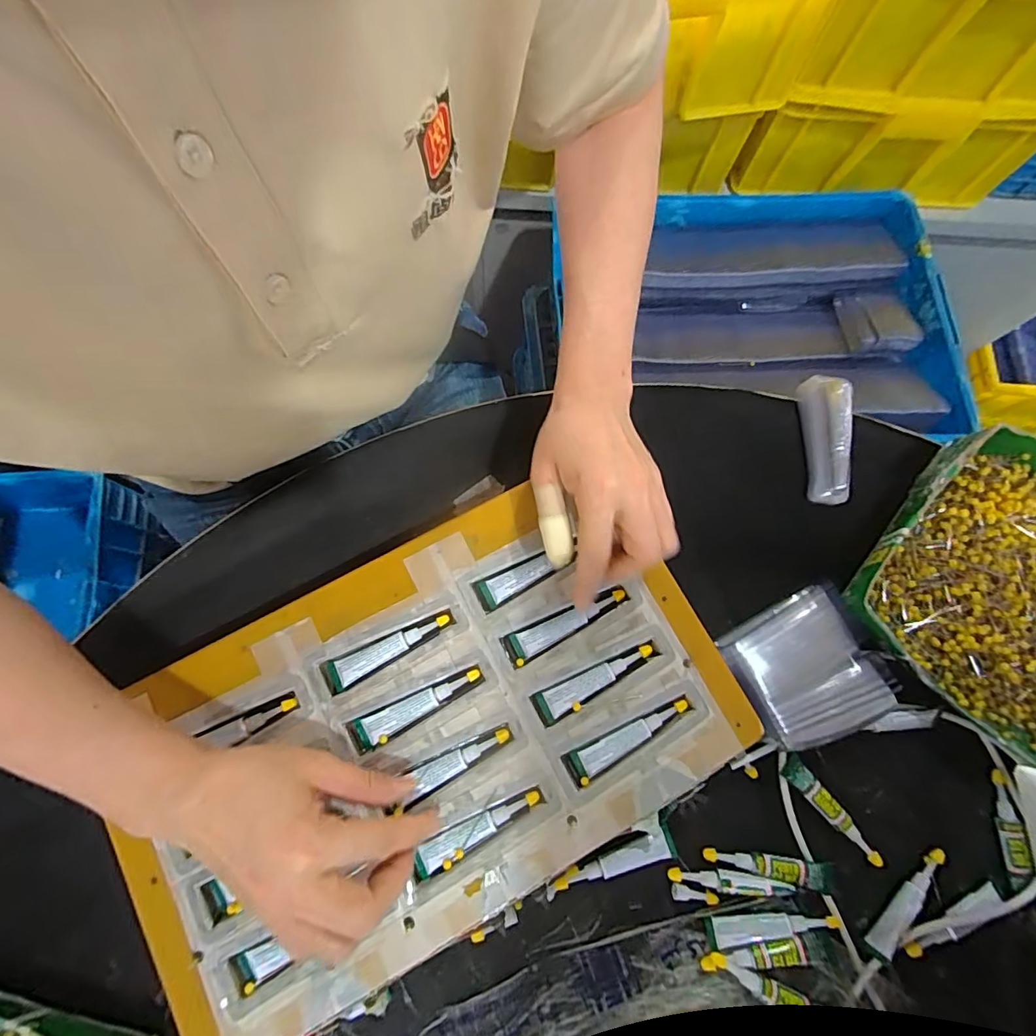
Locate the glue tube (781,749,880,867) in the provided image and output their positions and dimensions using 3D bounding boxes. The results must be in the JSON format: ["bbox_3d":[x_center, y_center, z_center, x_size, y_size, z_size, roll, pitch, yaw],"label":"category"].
[{"bbox_3d":[0.221,0.208,0.353,0.016,0.008,0.087,-38,81,-11],"label":"glue tube"}]

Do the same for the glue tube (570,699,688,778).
[{"bbox_3d":[0.076,0.145,0.331,0.084,0.005,0.016,-23,79,-8],"label":"glue tube"}]

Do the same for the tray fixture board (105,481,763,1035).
[{"bbox_3d":[-0.058,0.139,0.323,0.375,0.036,0.224,-28,73,-11],"label":"tray fixture board"}]

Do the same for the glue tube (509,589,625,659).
[{"bbox_3d":[0.036,0.072,0.341,0.084,0.008,0.017,-21,79,-8],"label":"glue tube"}]

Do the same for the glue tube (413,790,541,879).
[{"bbox_3d":[-0.025,0.197,0.315,0.084,0.009,0.018,-24,79,-8],"label":"glue tube"}]

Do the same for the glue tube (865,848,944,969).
[{"bbox_3d":[0.268,0.262,0.341,0.083,0.007,0.016,-43,83,-11],"label":"glue tube"}]

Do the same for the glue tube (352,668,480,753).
[{"bbox_3d":[-0.066,0.122,0.328,0.085,0.007,0.019,-28,80,-9],"label":"glue tube"}]

